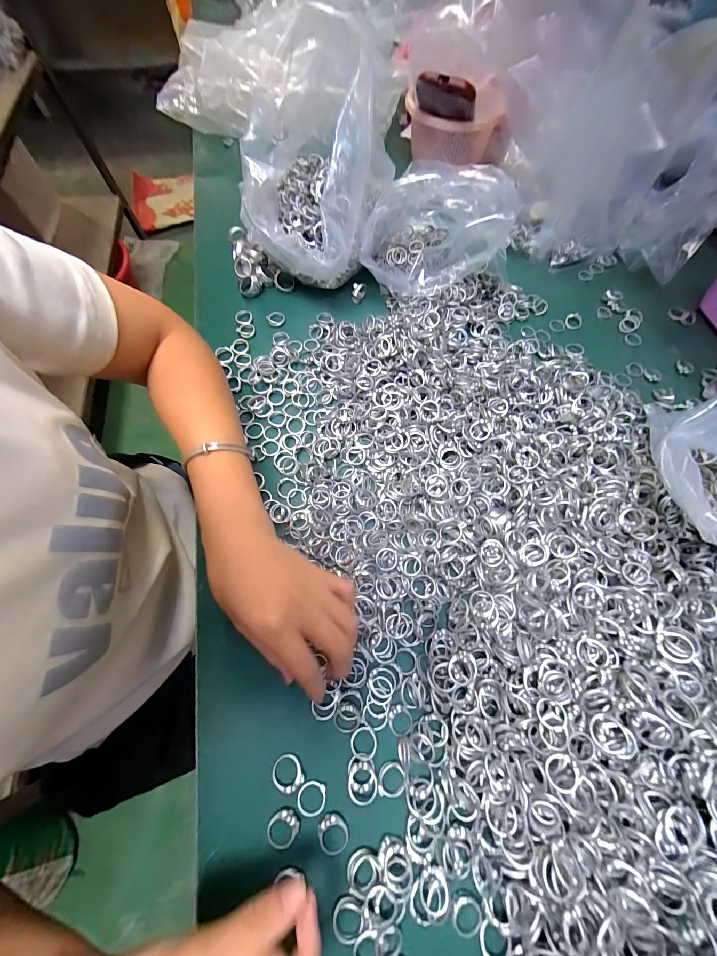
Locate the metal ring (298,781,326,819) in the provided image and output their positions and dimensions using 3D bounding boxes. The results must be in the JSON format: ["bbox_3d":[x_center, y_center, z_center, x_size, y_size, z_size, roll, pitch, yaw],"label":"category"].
[{"bbox_3d":[-0.034,0.234,0.242,0.020,0.004,0.020,0,67,-1],"label":"metal ring"}]

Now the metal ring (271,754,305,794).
[{"bbox_3d":[-0.053,0.220,0.247,0.022,0.004,0.022,0,67,-1],"label":"metal ring"}]

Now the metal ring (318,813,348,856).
[{"bbox_3d":[-0.018,0.250,0.233,0.021,0.004,0.022,-4,67,-2],"label":"metal ring"}]

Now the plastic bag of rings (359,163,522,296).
[{"bbox_3d":[0.080,-0.298,0.390,0.147,0.116,0.103,-3,67,-2],"label":"plastic bag of rings"}]

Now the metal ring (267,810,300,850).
[{"bbox_3d":[-0.054,0.248,0.235,0.019,0.004,0.022,37,71,14],"label":"metal ring"}]

